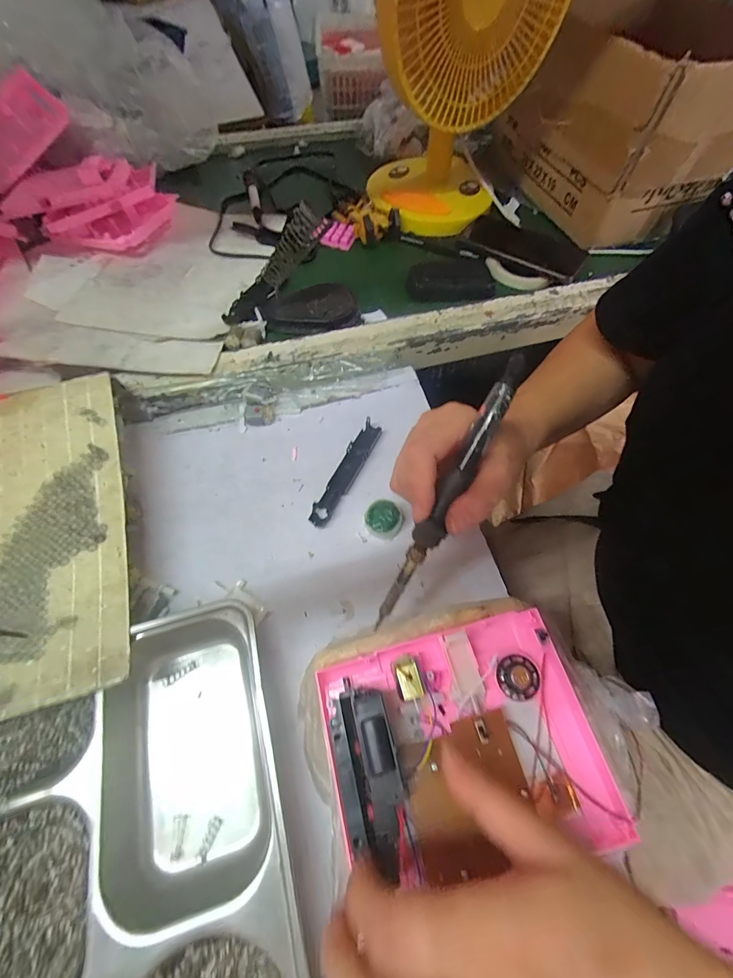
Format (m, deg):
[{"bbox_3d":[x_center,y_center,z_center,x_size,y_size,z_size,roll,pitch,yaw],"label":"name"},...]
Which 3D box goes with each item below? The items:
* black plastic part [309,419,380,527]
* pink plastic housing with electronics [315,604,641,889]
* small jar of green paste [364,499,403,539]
[{"bbox_3d":[-0.020,-0.016,0.371,0.020,0.014,0.119,25,65,12],"label":"black plastic part"},{"bbox_3d":[0.061,0.155,0.236,0.163,0.031,0.126,-12,64,-6],"label":"pink plastic housing with electronics"},{"bbox_3d":[0.015,0.025,0.348,0.034,0.018,0.037,0,63,0],"label":"small jar of green paste"}]

